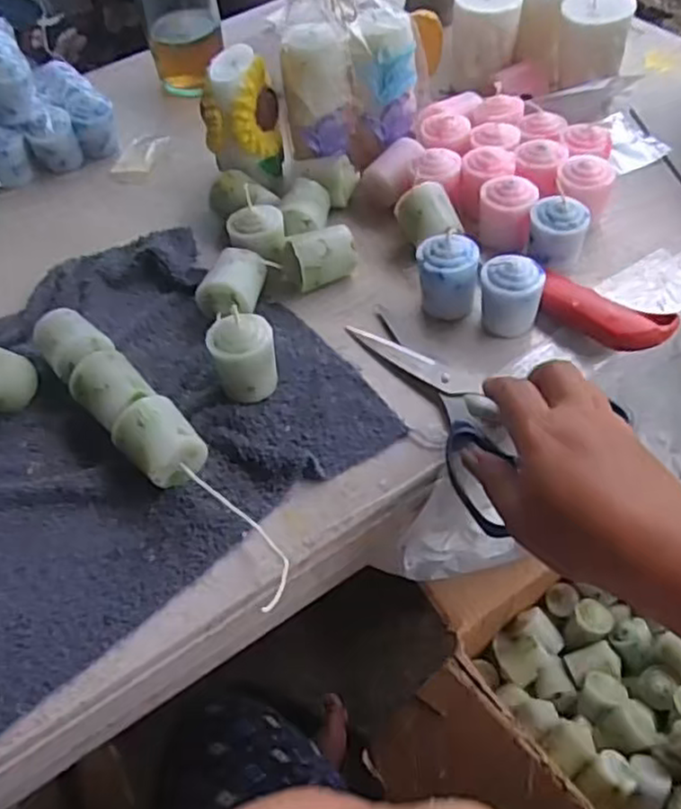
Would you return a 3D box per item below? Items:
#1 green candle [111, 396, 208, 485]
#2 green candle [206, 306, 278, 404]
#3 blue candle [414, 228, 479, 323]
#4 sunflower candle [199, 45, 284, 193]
[{"bbox_3d":[-0.100,0.022,0.392,0.036,0.035,0.044,-39,59,-22],"label":"green candle"},{"bbox_3d":[-0.056,-0.026,0.419,0.036,0.050,0.033,-10,52,-2],"label":"green candle"},{"bbox_3d":[0.069,-0.081,0.453,0.038,0.048,0.031,-3,53,3],"label":"blue candle"},{"bbox_3d":[-0.075,-0.216,0.546,0.054,0.094,0.049,-7,52,0],"label":"sunflower candle"}]

